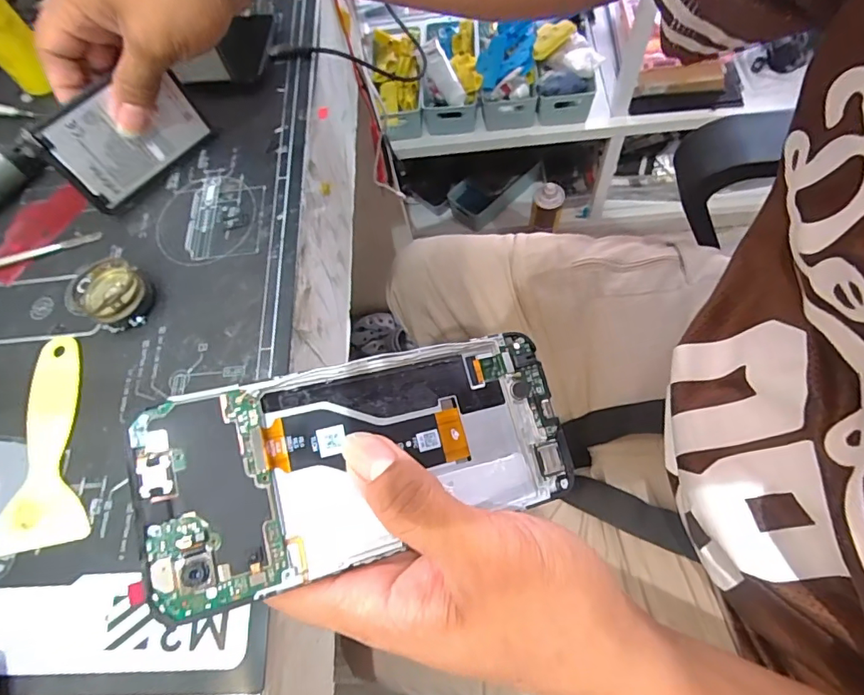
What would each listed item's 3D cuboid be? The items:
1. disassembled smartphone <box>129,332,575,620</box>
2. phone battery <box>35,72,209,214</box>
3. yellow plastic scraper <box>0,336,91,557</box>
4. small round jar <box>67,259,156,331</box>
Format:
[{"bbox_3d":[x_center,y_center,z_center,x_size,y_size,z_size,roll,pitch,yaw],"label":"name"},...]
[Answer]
[{"bbox_3d":[-0.021,0.040,0.190,0.159,0.008,0.072,-10,78,-21],"label":"disassembled smartphone"},{"bbox_3d":[-0.198,-0.139,0.323,0.092,0.059,0.005,-45,53,-13],"label":"phone battery"},{"bbox_3d":[-0.222,0.051,0.285,0.050,0.004,0.122,-14,66,1],"label":"yellow plastic scraper"},{"bbox_3d":[-0.198,-0.033,0.306,0.042,0.024,0.040,-2,67,6],"label":"small round jar"}]

